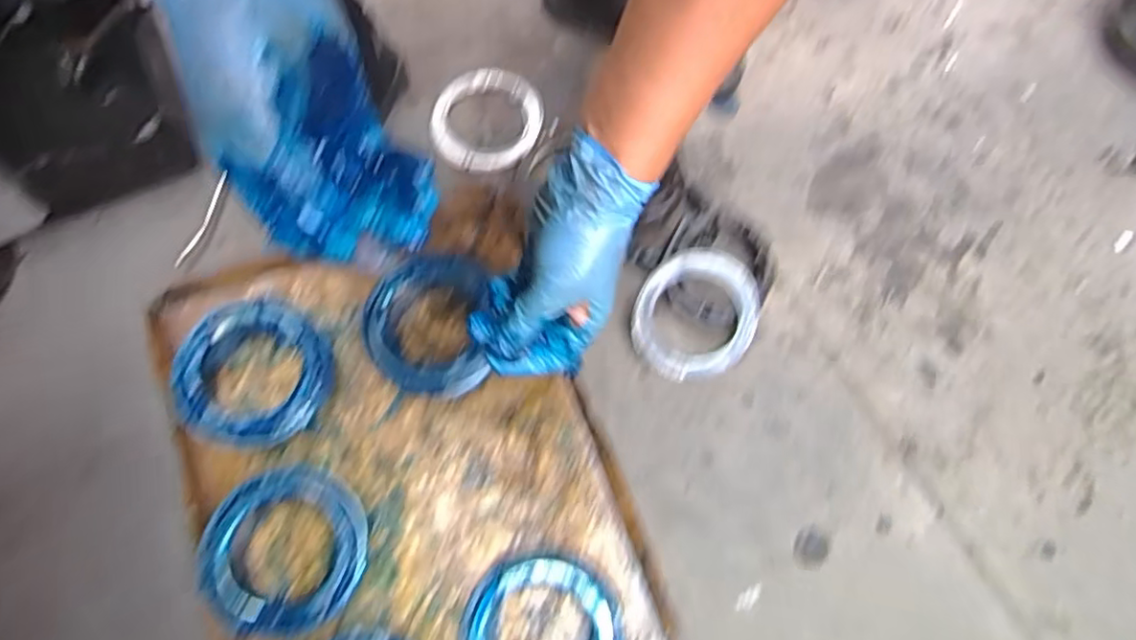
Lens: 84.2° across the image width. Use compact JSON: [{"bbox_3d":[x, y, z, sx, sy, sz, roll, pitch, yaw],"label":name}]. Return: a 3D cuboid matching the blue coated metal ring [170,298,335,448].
[{"bbox_3d":[-0.301,0.053,0.609,0.136,0.051,0.130,0,73,-1],"label":"blue coated metal ring"}]

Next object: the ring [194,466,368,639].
[{"bbox_3d":[-0.252,0.206,0.568,0.139,0.045,0.138,-16,74,-6],"label":"ring"}]

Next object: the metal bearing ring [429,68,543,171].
[{"bbox_3d":[-0.092,-0.233,0.728,0.122,0.014,0.136,15,73,3],"label":"metal bearing ring"}]

